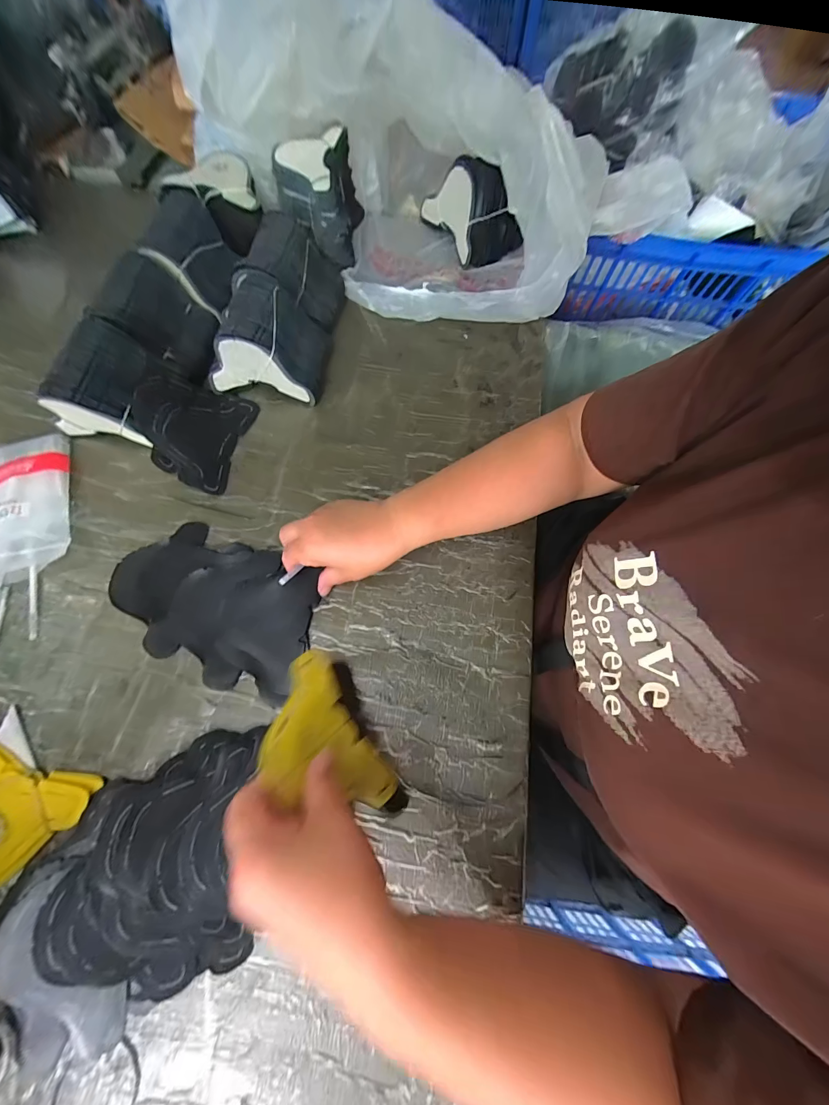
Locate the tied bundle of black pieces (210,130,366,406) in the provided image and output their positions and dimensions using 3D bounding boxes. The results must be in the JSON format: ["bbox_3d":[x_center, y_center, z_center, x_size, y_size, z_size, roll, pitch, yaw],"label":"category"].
[{"bbox_3d":[-0.160,-0.390,0.484,0.122,0.132,0.362,8,70,3],"label":"tied bundle of black pieces"}]

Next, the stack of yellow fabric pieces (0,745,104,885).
[{"bbox_3d":[-0.356,0.227,0.311,0.131,0.010,0.095,17,70,6],"label":"stack of yellow fabric pieces"}]

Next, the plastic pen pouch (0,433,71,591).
[{"bbox_3d":[-0.452,-0.053,0.409,0.108,0.027,0.175,-19,71,-7],"label":"plastic pen pouch"}]

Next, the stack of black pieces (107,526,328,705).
[{"bbox_3d":[-0.207,0.050,0.373,0.210,0.016,0.133,20,71,7],"label":"stack of black pieces"}]

